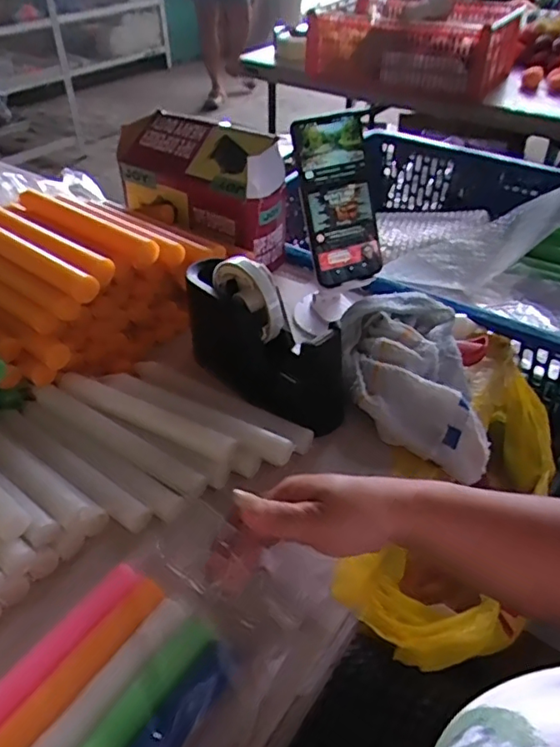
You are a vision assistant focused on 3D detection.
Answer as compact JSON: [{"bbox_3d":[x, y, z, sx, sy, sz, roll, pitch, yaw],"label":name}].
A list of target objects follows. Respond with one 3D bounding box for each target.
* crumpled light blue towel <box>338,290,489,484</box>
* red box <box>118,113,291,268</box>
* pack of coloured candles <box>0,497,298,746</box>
[{"bbox_3d":[0.121,0.000,0.539,0.116,0.056,0.194,-2,41,-1],"label":"crumpled light blue towel"},{"bbox_3d":[-0.102,-0.244,0.727,0.247,0.125,0.091,30,50,31],"label":"red box"},{"bbox_3d":[-0.107,0.204,0.324,0.136,0.030,0.268,24,50,27],"label":"pack of coloured candles"}]

